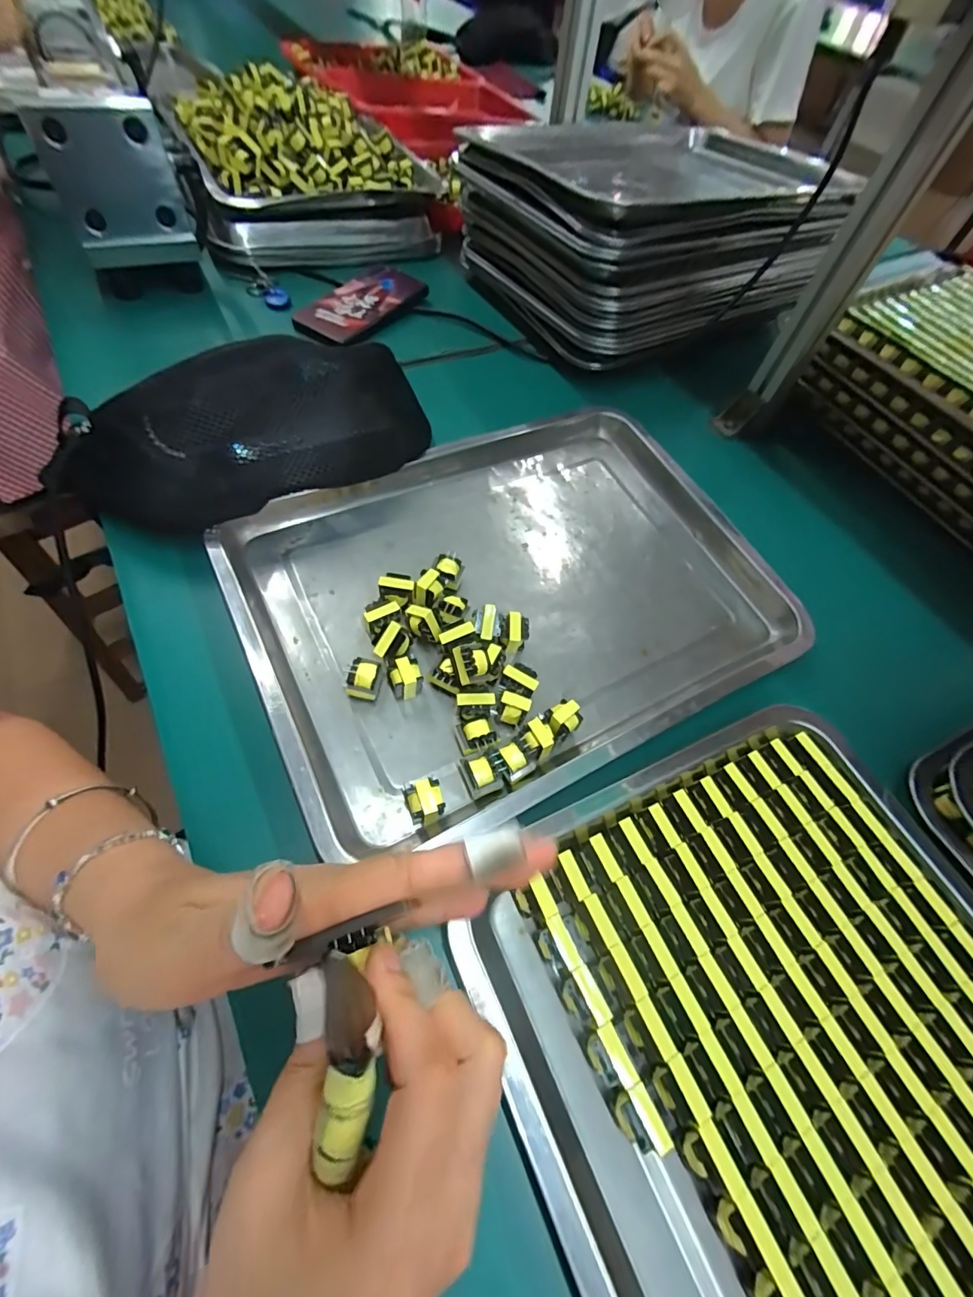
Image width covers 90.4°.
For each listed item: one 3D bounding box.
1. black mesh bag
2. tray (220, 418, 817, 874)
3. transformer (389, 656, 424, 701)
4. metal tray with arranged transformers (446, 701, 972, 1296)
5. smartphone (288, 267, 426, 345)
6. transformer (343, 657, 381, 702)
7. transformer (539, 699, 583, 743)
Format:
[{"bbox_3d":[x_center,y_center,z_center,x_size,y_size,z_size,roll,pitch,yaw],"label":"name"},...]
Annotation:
[{"bbox_3d":[-0.174,-0.151,0.357,0.264,0.087,0.109,-21,64,-18],"label":"black mesh bag"},{"bbox_3d":[0.033,-0.051,0.370,0.398,0.034,0.279,-22,66,-21],"label":"tray"},{"bbox_3d":[-0.052,0.020,0.314,0.020,0.025,0.018,-13,62,-14],"label":"transformer"},{"bbox_3d":[0.181,0.234,0.217,0.287,0.033,0.386,-20,63,-15],"label":"metal tray with arranged transformers"},{"bbox_3d":[-0.135,-0.379,0.532,0.071,0.012,0.154,32,61,12],"label":"smartphone"},{"bbox_3d":[-0.080,0.020,0.311,0.021,0.020,0.022,10,59,0],"label":"transformer"},{"bbox_3d":[0.048,0.049,0.315,0.024,0.028,0.019,-29,67,-21],"label":"transformer"}]

